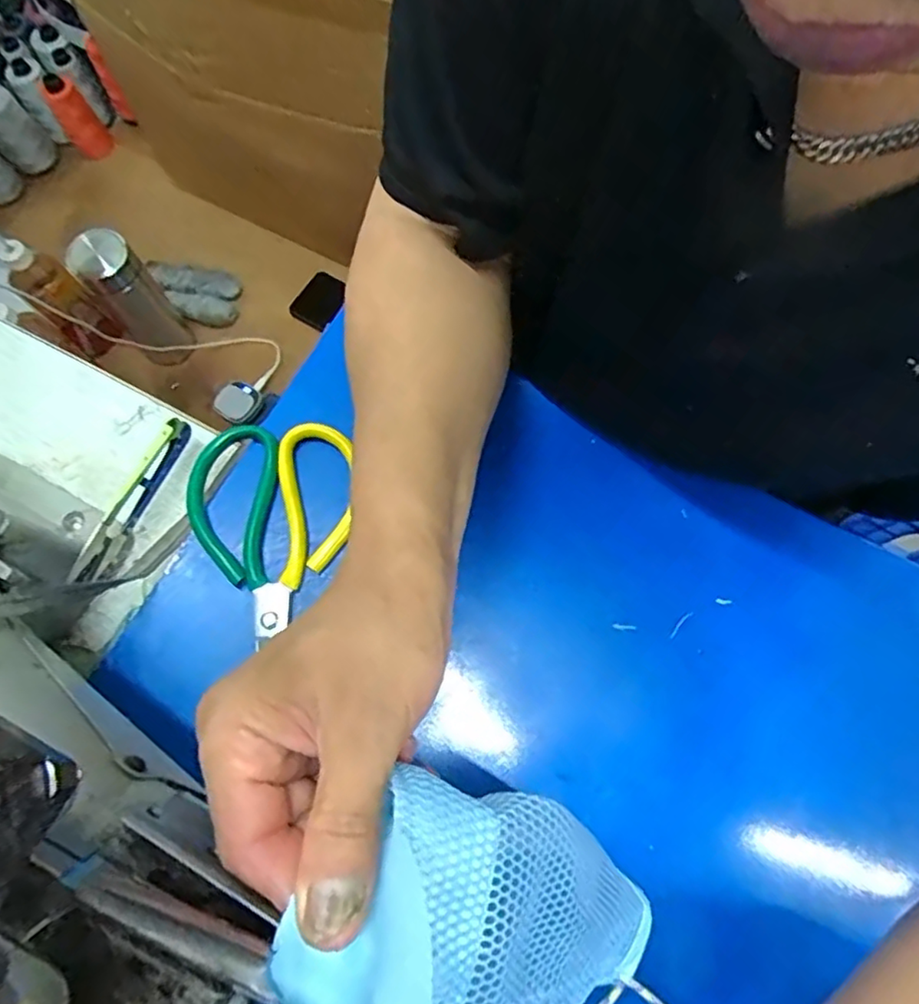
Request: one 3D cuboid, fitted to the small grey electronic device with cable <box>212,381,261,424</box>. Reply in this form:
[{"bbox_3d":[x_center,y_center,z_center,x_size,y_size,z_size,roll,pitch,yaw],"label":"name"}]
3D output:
[{"bbox_3d":[-0.300,-0.135,0.842,0.053,0.031,0.054,33,74,10],"label":"small grey electronic device with cable"}]

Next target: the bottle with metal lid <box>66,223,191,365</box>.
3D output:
[{"bbox_3d":[-0.403,-0.246,0.768,0.067,0.201,0.061,0,71,0],"label":"bottle with metal lid"}]

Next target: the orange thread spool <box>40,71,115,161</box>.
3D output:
[{"bbox_3d":[-0.543,-0.549,0.879,0.051,0.121,0.051,0,71,0],"label":"orange thread spool"}]

